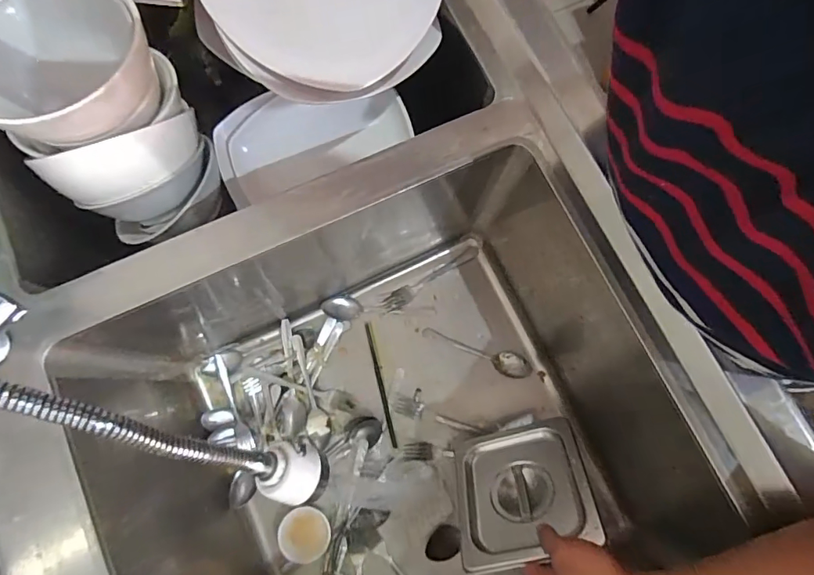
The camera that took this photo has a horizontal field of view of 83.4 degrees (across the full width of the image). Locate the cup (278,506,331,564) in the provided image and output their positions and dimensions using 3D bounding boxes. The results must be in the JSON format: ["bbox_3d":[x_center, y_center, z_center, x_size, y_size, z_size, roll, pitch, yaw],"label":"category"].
[{"bbox_3d":[-0.143,0.346,0.643,0.069,0.034,0.068,0,78,-1],"label":"cup"}]

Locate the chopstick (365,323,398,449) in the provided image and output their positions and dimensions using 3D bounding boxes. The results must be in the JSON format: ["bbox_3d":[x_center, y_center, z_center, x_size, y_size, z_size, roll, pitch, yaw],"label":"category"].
[{"bbox_3d":[-0.041,0.147,0.696,0.008,0.007,0.187,-14,79,-4],"label":"chopstick"}]

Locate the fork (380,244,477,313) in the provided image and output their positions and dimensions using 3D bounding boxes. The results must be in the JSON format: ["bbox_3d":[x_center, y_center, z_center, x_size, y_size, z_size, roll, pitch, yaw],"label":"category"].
[{"bbox_3d":[0.038,-0.013,0.721,0.175,0.008,0.026,-30,80,-7],"label":"fork"}]

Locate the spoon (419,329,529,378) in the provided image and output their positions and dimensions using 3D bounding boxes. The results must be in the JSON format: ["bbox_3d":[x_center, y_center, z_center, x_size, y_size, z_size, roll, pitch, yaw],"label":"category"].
[{"bbox_3d":[0.104,0.098,0.692,0.167,0.028,0.037,19,78,3],"label":"spoon"}]

